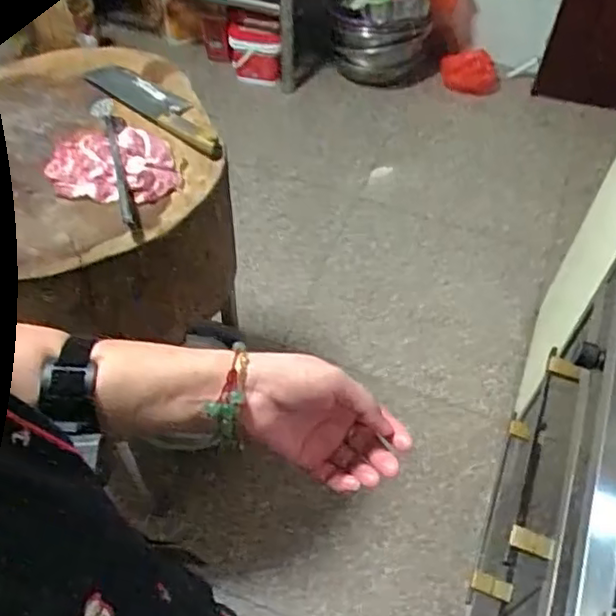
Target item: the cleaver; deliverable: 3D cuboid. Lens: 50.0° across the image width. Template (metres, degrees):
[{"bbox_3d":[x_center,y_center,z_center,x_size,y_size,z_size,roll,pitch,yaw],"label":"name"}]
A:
[{"bbox_3d":[-0.224,-0.315,1.032,0.288,0.021,0.070,34,59,22],"label":"cleaver"}]

